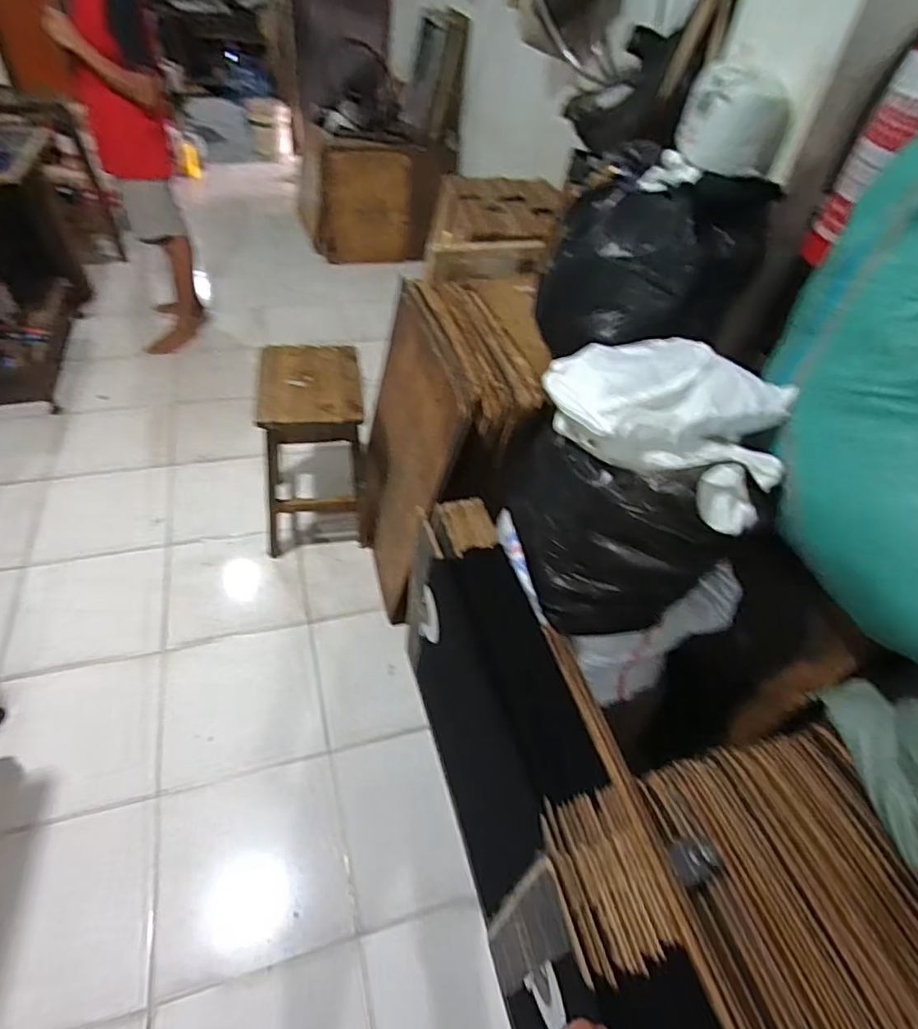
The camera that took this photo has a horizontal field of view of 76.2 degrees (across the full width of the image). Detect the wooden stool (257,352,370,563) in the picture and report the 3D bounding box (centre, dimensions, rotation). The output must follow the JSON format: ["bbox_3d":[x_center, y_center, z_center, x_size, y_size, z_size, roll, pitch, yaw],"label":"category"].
[{"bbox_3d":[-0.459,-0.220,1.859,0.305,0.514,0.409,-1,46,-9],"label":"wooden stool"}]

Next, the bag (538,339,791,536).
[{"bbox_3d":[0.343,-0.173,1.010,0.403,0.152,0.295,17,46,9],"label":"bag"}]

